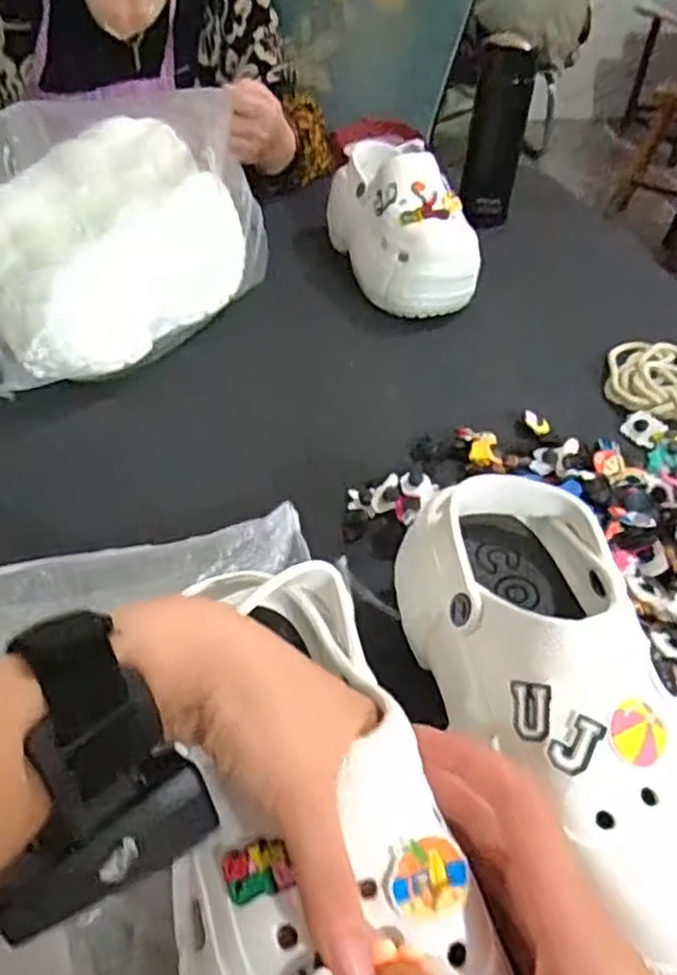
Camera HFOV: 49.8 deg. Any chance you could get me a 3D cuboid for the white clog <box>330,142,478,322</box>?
[{"bbox_3d":[0.067,-0.272,0.752,0.106,0.111,0.222,-9,44,-16],"label":"white clog"}]

